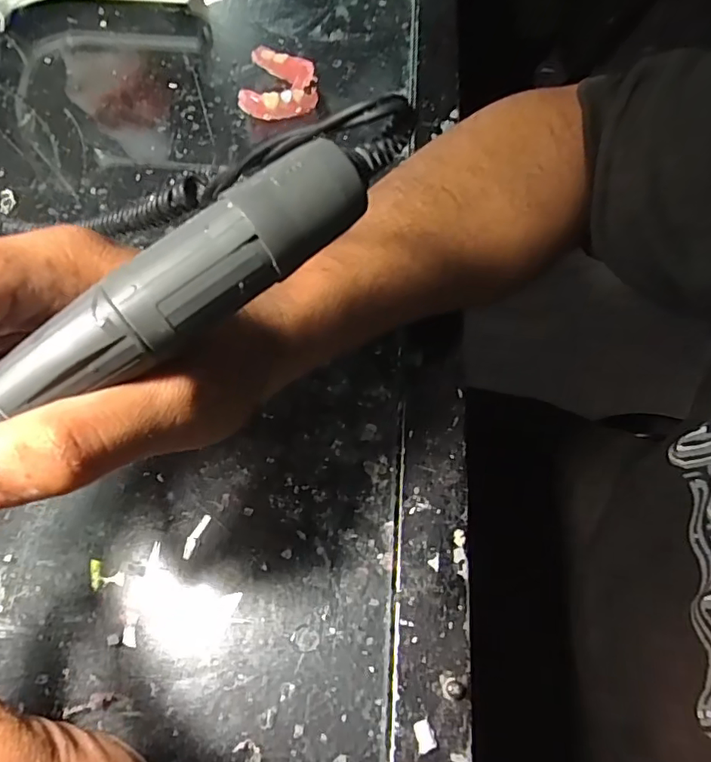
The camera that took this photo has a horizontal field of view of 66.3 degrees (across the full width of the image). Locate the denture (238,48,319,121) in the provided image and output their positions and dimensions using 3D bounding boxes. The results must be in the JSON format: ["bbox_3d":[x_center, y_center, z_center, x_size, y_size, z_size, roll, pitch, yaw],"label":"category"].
[{"bbox_3d":[-0.054,-0.208,0.379,0.051,0.018,0.057,-6,64,-4],"label":"denture"}]

